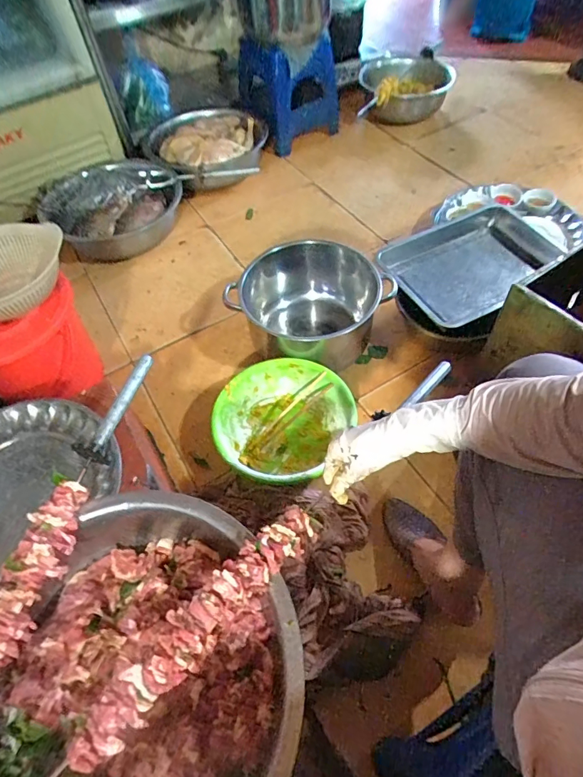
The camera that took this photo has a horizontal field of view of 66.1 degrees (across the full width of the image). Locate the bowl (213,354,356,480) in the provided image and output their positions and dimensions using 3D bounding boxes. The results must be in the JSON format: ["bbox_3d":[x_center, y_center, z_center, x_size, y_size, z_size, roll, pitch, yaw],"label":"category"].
[{"bbox_3d":[-0.021,0.072,0.940,0.254,0.102,0.275,-2,55,3],"label":"bowl"}]

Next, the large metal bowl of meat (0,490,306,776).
[{"bbox_3d":[-0.168,0.323,0.537,0.362,0.103,0.356,-2,55,3],"label":"large metal bowl of meat"}]

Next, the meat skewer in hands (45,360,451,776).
[{"bbox_3d":[0.021,0.161,0.563,0.062,0.035,0.669,35,57,25],"label":"meat skewer in hands"}]

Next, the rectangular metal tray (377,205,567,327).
[{"bbox_3d":[0.440,-0.302,1.080,0.397,0.049,0.293,-29,58,-15],"label":"rectangular metal tray"}]

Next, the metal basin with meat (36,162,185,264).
[{"bbox_3d":[-0.527,-0.529,1.349,0.405,0.163,0.293,-13,55,-4],"label":"metal basin with meat"}]

